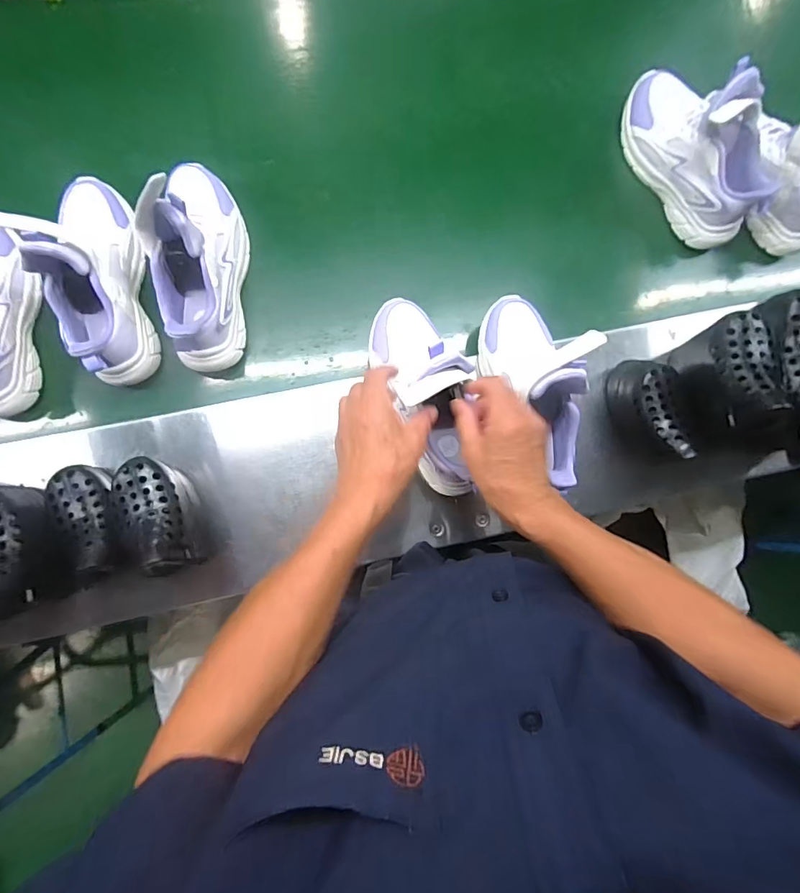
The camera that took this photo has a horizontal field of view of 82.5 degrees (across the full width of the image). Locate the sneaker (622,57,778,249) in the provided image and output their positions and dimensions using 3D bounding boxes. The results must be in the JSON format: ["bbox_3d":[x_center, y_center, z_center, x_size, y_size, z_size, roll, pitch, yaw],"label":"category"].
[{"bbox_3d":[0.387,-0.383,0.581,0.087,0.135,0.235,-32,93,-4],"label":"sneaker"}]

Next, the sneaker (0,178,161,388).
[{"bbox_3d":[-0.355,-0.193,0.512,0.111,0.138,0.239,-18,92,-5],"label":"sneaker"}]

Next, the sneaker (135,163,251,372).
[{"bbox_3d":[-0.232,-0.216,0.530,0.081,0.149,0.239,2,90,-5],"label":"sneaker"}]

